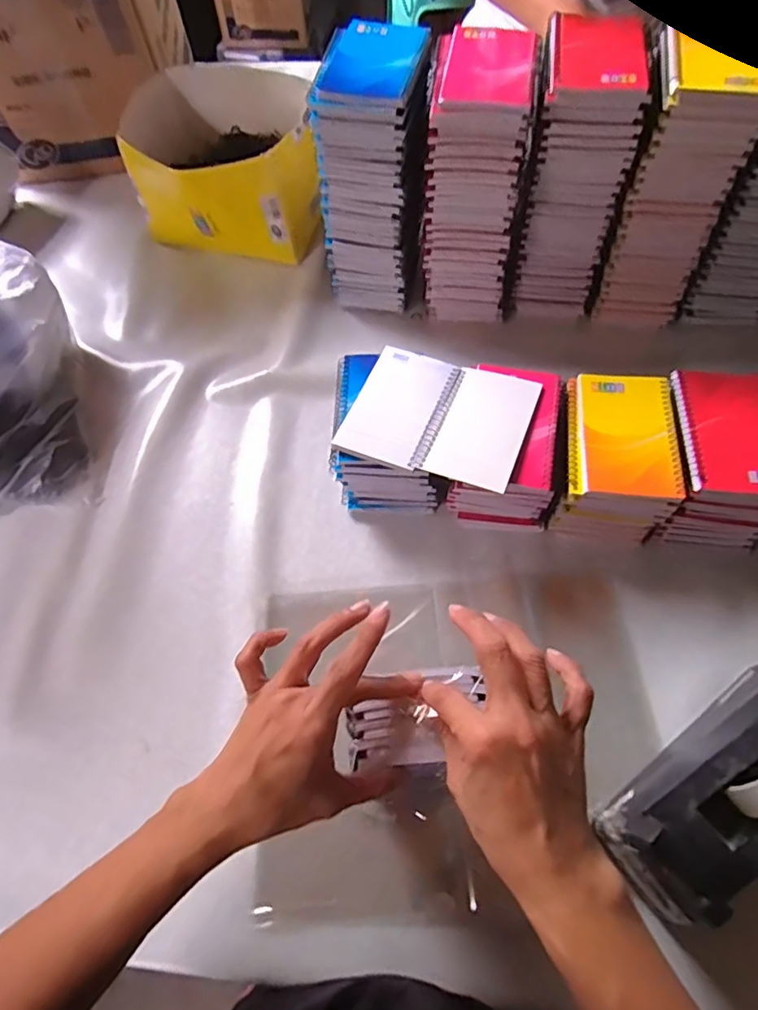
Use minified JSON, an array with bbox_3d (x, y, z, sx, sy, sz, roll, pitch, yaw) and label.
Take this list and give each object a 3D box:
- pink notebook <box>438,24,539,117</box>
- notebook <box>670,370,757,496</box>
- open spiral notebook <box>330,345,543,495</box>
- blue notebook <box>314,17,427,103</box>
[{"bbox_3d":[0.105,-0.408,0.513,0.080,0.022,0.139,9,65,8],"label":"pink notebook"},{"bbox_3d":[0.316,-0.069,0.487,0.087,0.009,0.127,5,64,6],"label":"notebook"},{"bbox_3d":[0.057,-0.087,0.515,0.161,0.009,0.131,18,67,12],"label":"open spiral notebook"},{"bbox_3d":[-0.004,-0.427,0.521,0.087,0.009,0.127,12,65,9],"label":"blue notebook"}]

